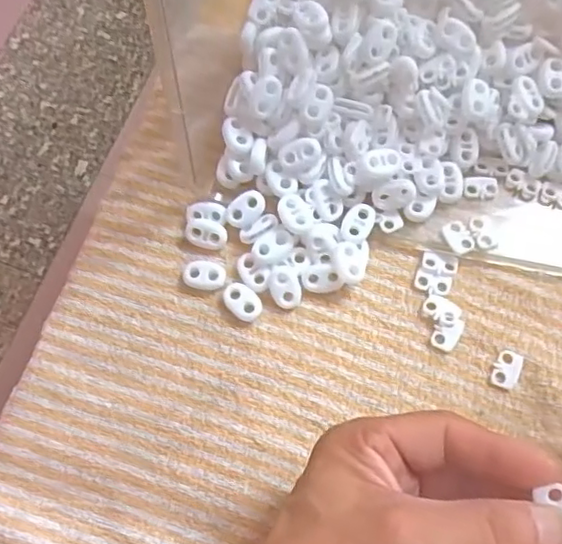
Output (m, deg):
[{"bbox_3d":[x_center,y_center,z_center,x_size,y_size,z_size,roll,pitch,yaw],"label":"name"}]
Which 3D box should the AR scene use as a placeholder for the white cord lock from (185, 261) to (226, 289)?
[{"bbox_3d":[-0.040,0.002,0.329,0.021,0.007,0.015,6,71,5],"label":"white cord lock"}]

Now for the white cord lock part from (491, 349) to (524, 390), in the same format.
[{"bbox_3d":[0.112,0.048,0.308,0.013,0.004,0.019,20,73,9],"label":"white cord lock part"}]

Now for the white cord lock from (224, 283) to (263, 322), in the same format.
[{"bbox_3d":[-0.020,0.016,0.324,0.022,0.005,0.015,41,77,15],"label":"white cord lock"}]

